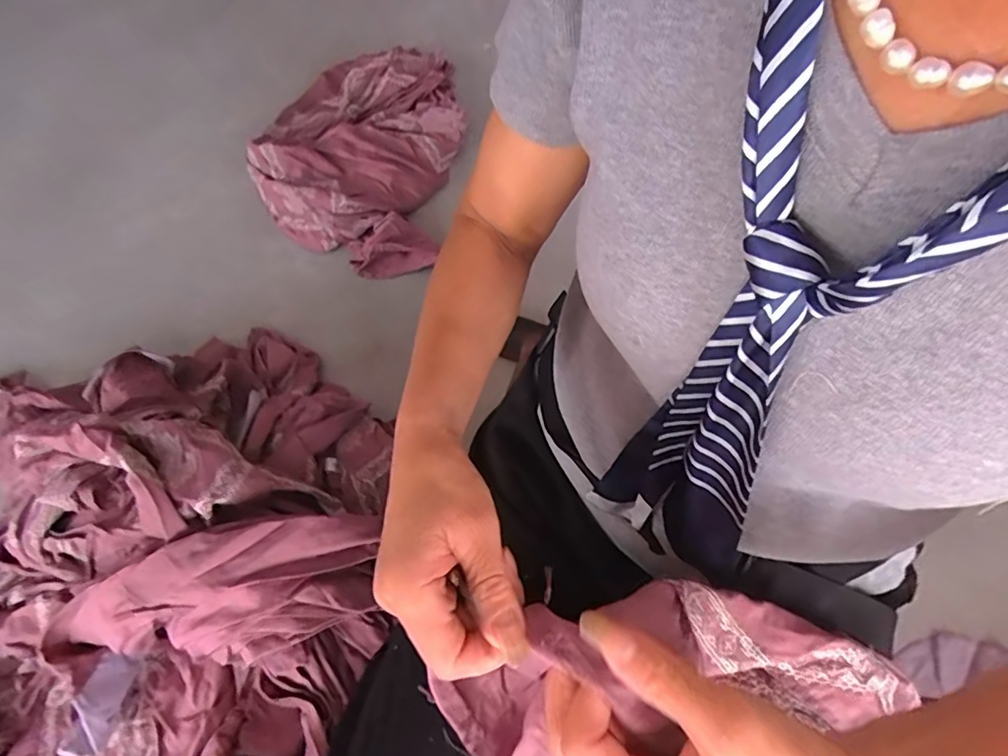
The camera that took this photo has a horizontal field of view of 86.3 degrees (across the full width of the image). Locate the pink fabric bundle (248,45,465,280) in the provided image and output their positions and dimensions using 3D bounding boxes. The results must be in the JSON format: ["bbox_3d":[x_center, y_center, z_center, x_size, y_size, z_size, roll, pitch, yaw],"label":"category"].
[{"bbox_3d":[-0.271,-0.476,1.085,0.363,0.127,0.601,6,61,6],"label":"pink fabric bundle"}]

